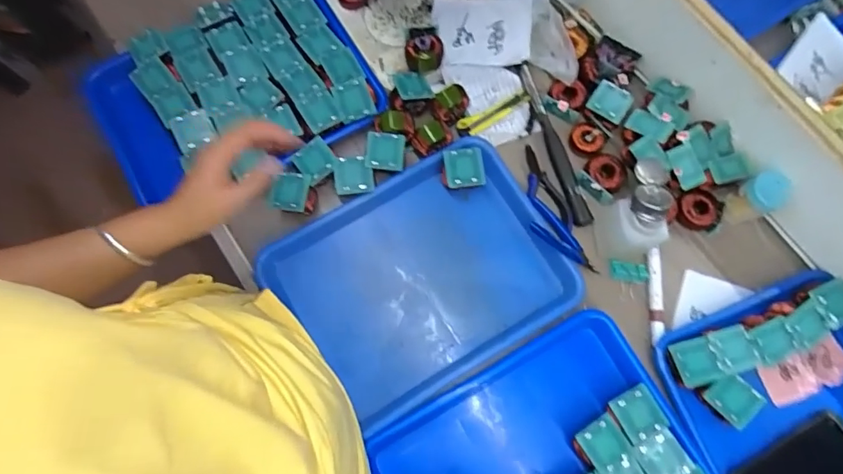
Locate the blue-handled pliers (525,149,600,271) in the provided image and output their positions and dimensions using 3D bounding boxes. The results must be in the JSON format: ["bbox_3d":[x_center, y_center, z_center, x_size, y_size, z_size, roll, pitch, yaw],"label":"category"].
[{"bbox_3d":[0.157,-0.033,0.592,0.053,0.018,0.170,-20,76,-6],"label":"blue-handled pliers"}]

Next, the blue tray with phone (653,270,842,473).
[{"bbox_3d":[0.440,0.228,0.535,0.266,0.066,0.335,-21,76,-6],"label":"blue tray with phone"}]

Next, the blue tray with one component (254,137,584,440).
[{"bbox_3d":[0.001,0.046,0.576,0.320,0.031,0.244,-29,77,-8],"label":"blue tray with one component"}]

